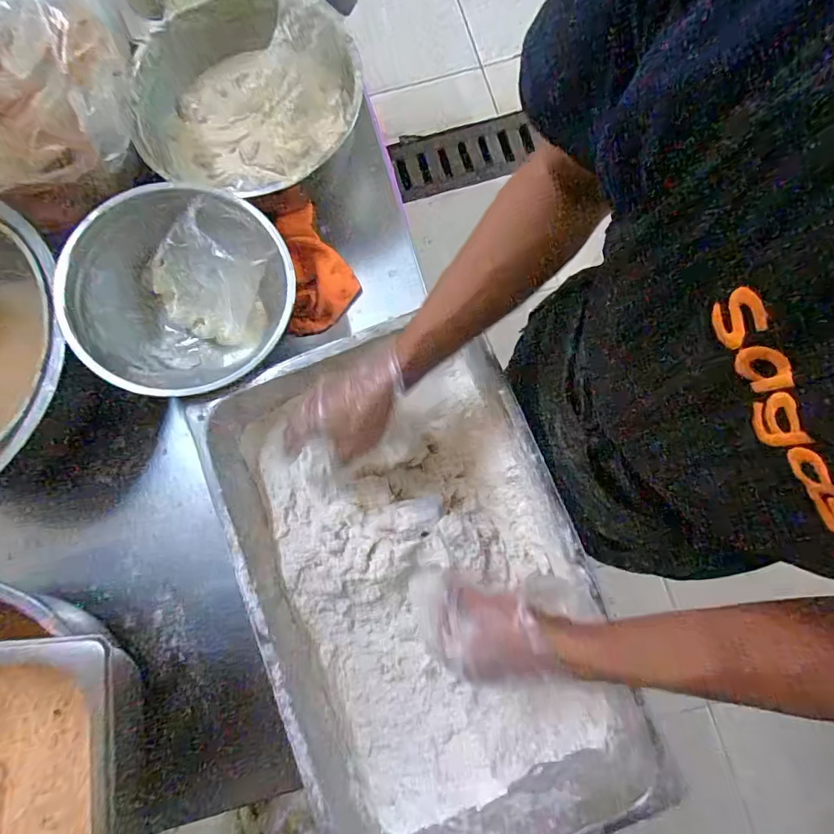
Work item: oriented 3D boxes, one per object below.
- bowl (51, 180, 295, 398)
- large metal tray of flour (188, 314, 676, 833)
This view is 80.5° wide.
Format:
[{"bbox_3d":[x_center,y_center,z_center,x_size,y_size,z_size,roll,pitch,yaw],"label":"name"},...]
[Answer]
[{"bbox_3d":[-0.264,-0.135,0.560,0.183,0.132,0.225,26,81,6],"label":"bowl"},{"bbox_3d":[-0.004,0.172,0.523,0.321,0.097,0.513,-21,80,-3],"label":"large metal tray of flour"}]

